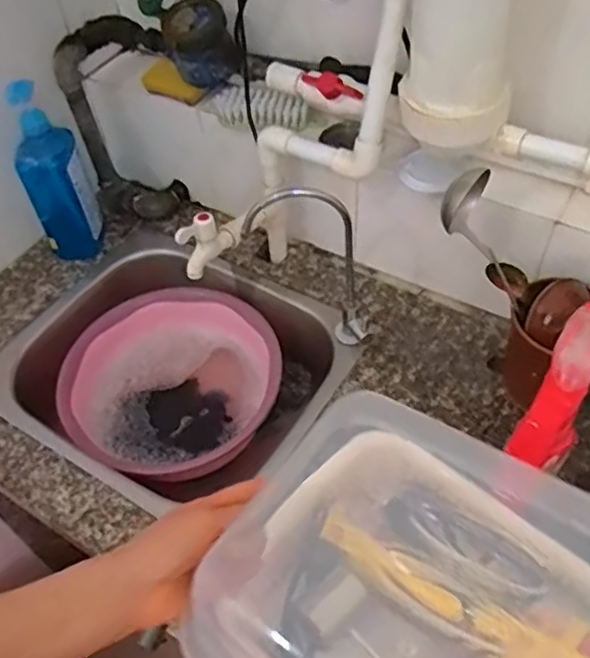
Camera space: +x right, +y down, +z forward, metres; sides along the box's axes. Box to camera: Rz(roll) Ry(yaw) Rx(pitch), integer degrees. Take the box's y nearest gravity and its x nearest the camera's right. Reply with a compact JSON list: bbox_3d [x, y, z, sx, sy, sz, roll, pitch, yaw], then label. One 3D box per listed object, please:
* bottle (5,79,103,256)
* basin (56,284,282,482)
[{"bbox_3d":[-0.344,-0.215,0.934,0.085,0.276,0.047,-29,54,-18],"label":"bottle"},{"bbox_3d":[-0.171,0.084,0.937,0.295,0.094,0.297,-3,50,3],"label":"basin"}]

